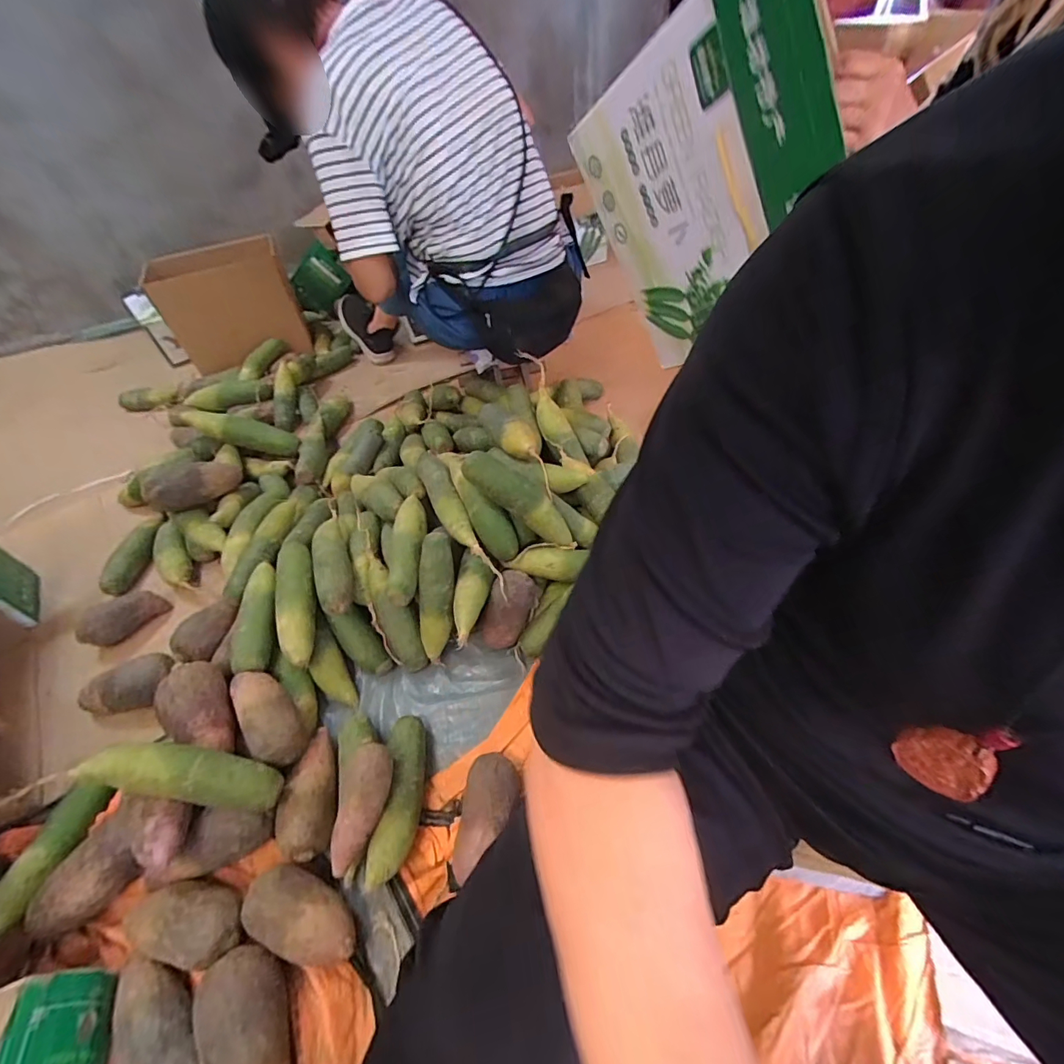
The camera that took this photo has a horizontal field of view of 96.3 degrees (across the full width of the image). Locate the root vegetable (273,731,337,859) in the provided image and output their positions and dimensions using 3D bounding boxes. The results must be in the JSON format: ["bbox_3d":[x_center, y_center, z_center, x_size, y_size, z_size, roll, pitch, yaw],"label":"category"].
[{"bbox_3d":[-0.294,0.339,0.636,0.061,0.050,0.162,-11,49,-5],"label":"root vegetable"}]

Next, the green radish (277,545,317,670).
[{"bbox_3d":[-0.371,0.101,0.749,0.056,0.050,0.211,-12,66,-6],"label":"green radish"}]

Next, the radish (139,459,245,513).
[{"bbox_3d":[-0.661,-0.104,0.927,0.103,0.085,0.178,23,32,23],"label":"radish"}]

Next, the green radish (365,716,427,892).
[{"bbox_3d":[-0.172,0.350,0.634,0.055,0.055,0.200,-5,49,1],"label":"green radish"}]

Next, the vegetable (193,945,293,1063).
[{"bbox_3d":[-0.284,0.518,0.480,0.071,0.061,0.164,-24,51,-15],"label":"vegetable"}]

